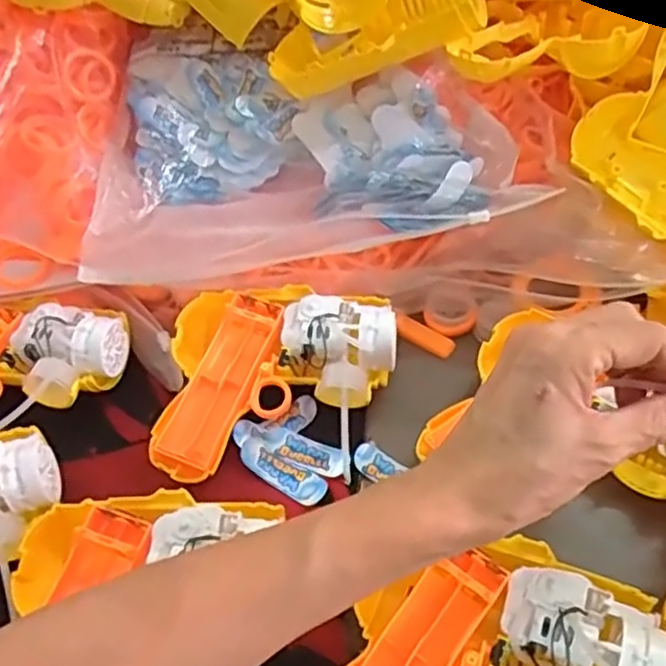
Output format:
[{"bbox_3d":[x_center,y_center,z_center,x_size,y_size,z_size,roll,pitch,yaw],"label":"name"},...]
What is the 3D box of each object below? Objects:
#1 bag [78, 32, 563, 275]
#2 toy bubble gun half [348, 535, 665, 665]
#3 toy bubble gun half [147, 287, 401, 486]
[{"bbox_3d":[-0.021,-0.124,0.465,0.262,0.060,0.164,-7,74,-1],"label":"bag"},{"bbox_3d":[0.067,0.152,0.303,0.131,0.033,0.129,17,56,18],"label":"toy bubble gun half"},{"bbox_3d":[-0.033,0.025,0.411,0.134,0.037,0.117,2,53,7],"label":"toy bubble gun half"}]

